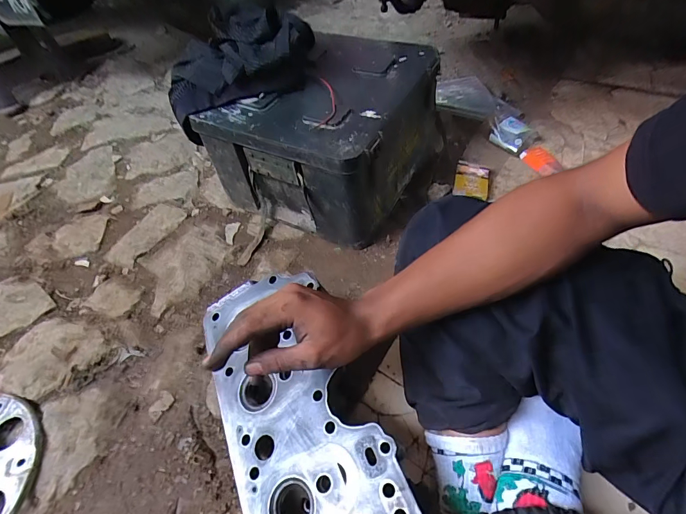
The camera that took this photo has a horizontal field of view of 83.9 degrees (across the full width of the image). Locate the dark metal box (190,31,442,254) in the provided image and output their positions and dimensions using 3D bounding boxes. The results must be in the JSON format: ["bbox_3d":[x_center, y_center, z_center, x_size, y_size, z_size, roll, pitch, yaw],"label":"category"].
[{"bbox_3d":[-0.019,-0.258,0.804,0.353,0.277,0.385,20,55,22],"label":"dark metal box"}]

